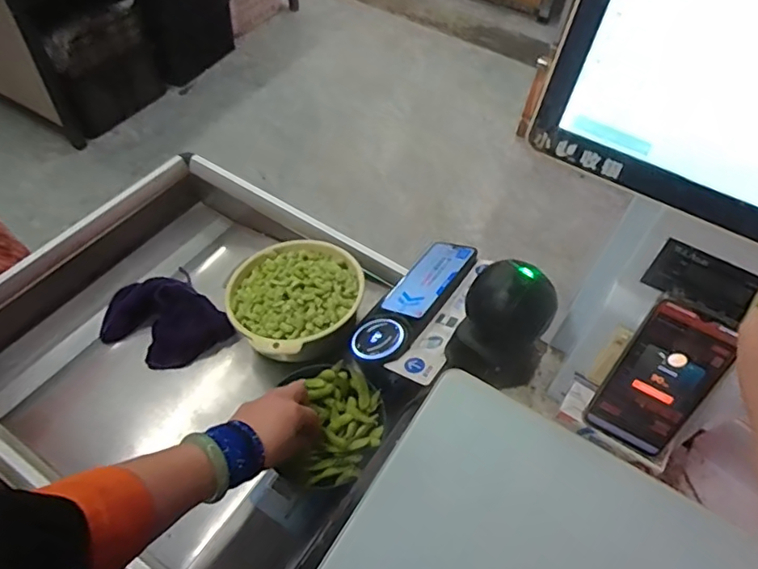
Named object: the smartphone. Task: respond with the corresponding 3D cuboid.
[{"bbox_3d":[0.250,0.089,0.503,0.073,0.156,0.010,25,34,14],"label":"smartphone"}]

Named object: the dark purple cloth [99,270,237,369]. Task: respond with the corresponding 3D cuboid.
[{"bbox_3d":[-0.346,0.053,0.877,0.162,0.086,0.193,-31,61,-25],"label":"dark purple cloth"}]

